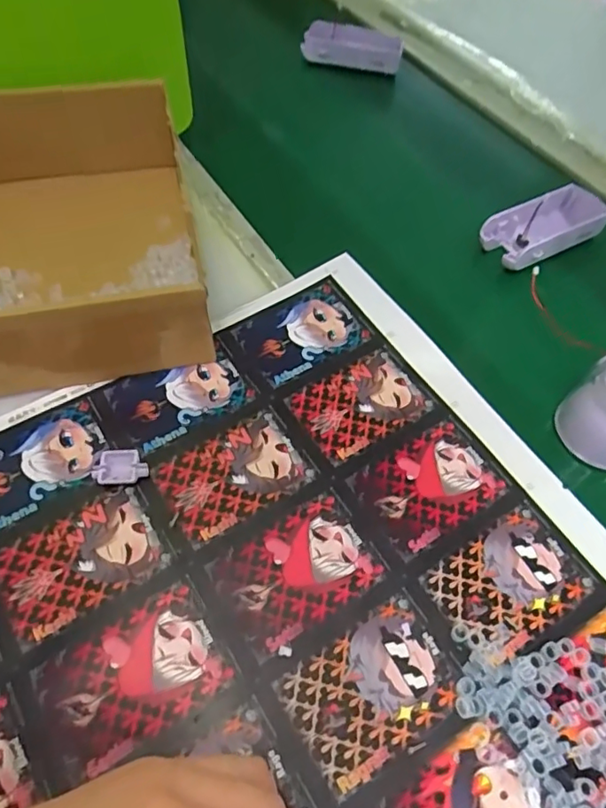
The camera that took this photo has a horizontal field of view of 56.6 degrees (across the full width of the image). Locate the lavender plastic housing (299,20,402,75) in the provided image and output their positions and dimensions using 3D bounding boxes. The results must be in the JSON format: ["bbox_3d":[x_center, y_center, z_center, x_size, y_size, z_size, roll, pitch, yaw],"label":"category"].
[{"bbox_3d":[0.057,-0.412,0.648,0.114,0.034,0.040,16,56,8],"label":"lavender plastic housing"}]

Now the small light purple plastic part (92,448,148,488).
[{"bbox_3d":[-0.104,0.037,0.321,0.029,0.011,0.020,-7,56,-7],"label":"small light purple plastic part"}]

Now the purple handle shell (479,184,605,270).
[{"bbox_3d":[0.207,-0.151,0.479,0.115,0.029,0.051,-28,61,-20],"label":"purple handle shell"}]

